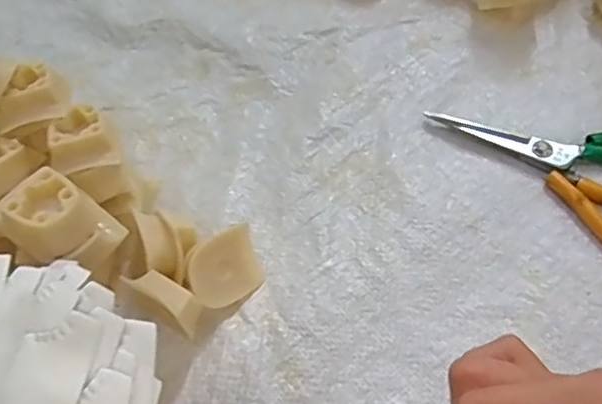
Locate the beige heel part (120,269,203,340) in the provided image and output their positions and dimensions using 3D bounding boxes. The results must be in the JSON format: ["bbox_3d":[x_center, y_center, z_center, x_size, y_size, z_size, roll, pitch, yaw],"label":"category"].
[{"bbox_3d":[-0.070,0.055,0.327,0.043,0.037,0.016,30,63,23],"label":"beige heel part"}]

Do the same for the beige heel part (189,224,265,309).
[{"bbox_3d":[-0.044,0.038,0.338,0.011,0.040,0.044,4,34,48],"label":"beige heel part"}]

